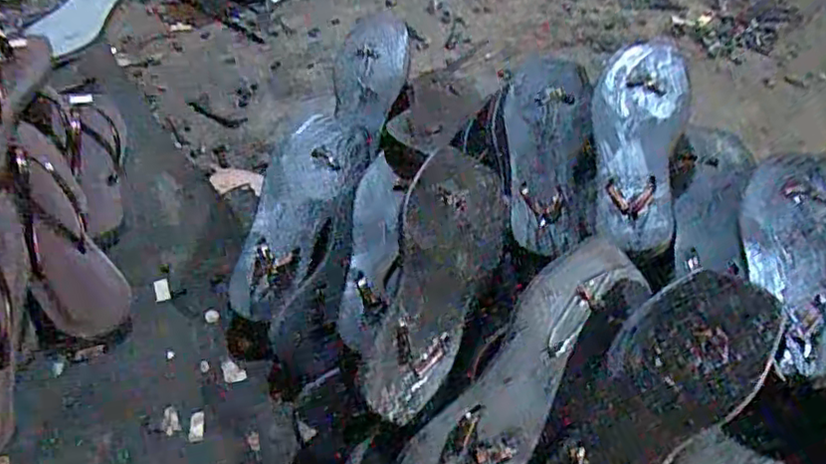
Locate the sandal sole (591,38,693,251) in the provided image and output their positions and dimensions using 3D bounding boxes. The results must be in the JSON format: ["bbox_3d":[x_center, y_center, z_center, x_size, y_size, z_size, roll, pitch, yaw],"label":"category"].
[{"bbox_3d":[0.204,-0.087,0.580,0.081,0.018,0.234,10,62,18],"label":"sandal sole"}]

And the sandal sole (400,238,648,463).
[{"bbox_3d":[0.086,0.106,0.474,0.071,0.027,0.252,33,66,21],"label":"sandal sole"}]

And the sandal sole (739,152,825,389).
[{"bbox_3d":[0.309,0.014,0.511,0.082,0.023,0.240,21,55,17],"label":"sandal sole"}]

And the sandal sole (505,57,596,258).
[{"bbox_3d":[0.131,-0.090,0.602,0.077,0.026,0.254,3,51,3],"label":"sandal sole"}]

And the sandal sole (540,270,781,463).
[{"bbox_3d":[0.159,0.129,0.442,0.085,0.020,0.252,37,78,28],"label":"sandal sole"}]

